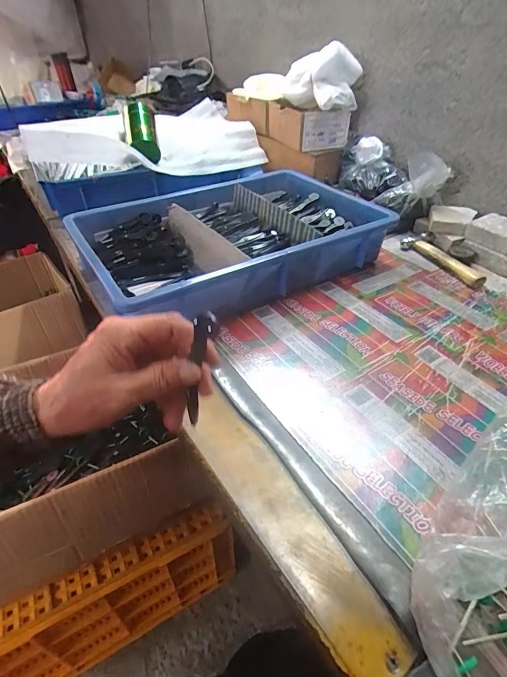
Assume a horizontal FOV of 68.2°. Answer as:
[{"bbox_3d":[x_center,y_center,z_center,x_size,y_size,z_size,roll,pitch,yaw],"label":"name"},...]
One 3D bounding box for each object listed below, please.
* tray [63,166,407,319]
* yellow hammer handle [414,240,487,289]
[{"bbox_3d":[-0.038,-0.160,0.579,0.396,0.076,0.295,-21,45,-24],"label":"tray"},{"bbox_3d":[0.304,-0.119,0.586,0.024,0.018,0.128,-15,43,-18],"label":"yellow hammer handle"}]

